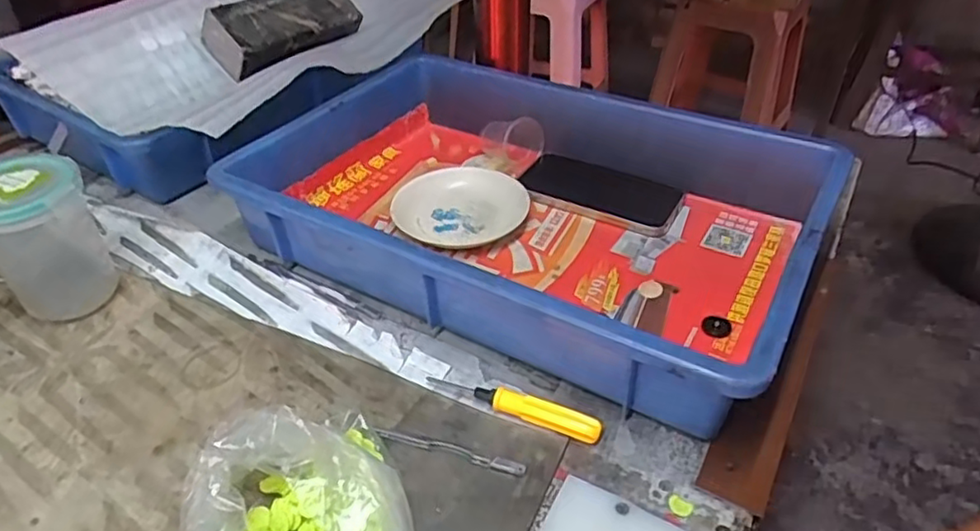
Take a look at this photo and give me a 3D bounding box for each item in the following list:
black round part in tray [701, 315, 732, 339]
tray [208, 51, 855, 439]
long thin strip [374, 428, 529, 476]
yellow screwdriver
[{"bbox_3d":[0.163,0.043,0.461,0.020,0.004,0.019,7,40,12],"label":"black round part in tray"},{"bbox_3d":[0.032,-0.055,0.541,0.439,0.082,0.295,20,44,25],"label":"tray"},{"bbox_3d":[-0.024,0.113,0.393,0.094,0.005,0.008,11,41,15],"label":"long thin strip"},{"bbox_3d":[0.014,0.088,0.413,0.117,0.016,0.013,14,42,19],"label":"yellow screwdriver"}]

